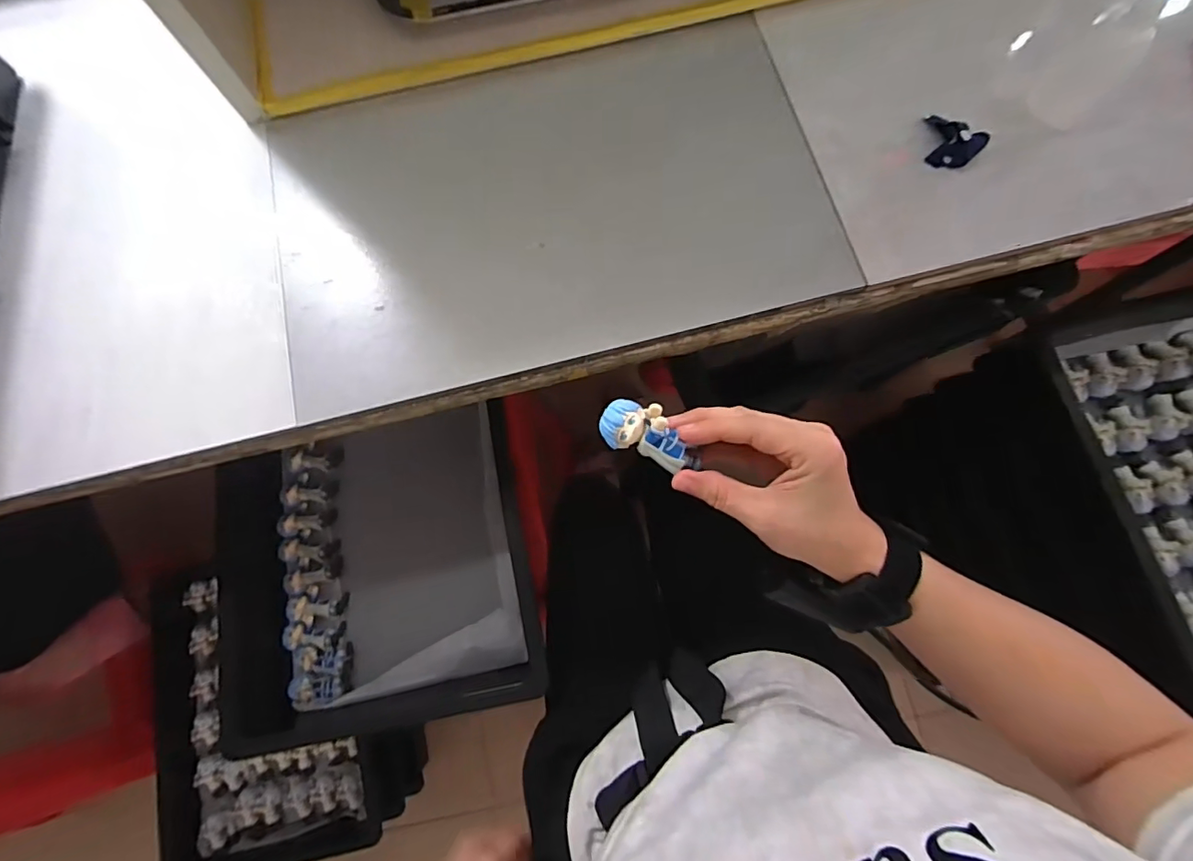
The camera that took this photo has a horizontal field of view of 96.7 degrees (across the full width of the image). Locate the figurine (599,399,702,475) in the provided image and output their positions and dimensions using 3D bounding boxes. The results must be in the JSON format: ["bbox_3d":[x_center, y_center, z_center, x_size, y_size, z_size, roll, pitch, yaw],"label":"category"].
[{"bbox_3d":[0.033,0.004,0.308,0.060,0.026,0.027,31,79,2],"label":"figurine"}]

